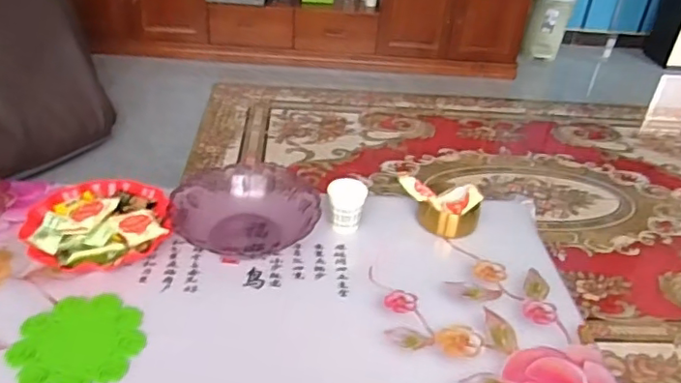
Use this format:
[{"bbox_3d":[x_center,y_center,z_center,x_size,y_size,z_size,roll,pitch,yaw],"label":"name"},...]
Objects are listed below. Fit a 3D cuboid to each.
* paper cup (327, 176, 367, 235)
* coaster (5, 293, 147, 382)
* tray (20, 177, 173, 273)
[{"bbox_3d":[0.010,0.026,1.033,0.070,0.078,0.063,8,37,3],"label":"paper cup"},{"bbox_3d":[-0.364,0.209,0.800,0.168,0.010,0.165,-19,41,-38],"label":"coaster"},{"bbox_3d":[-0.408,0.044,0.968,0.219,0.051,0.225,27,42,26],"label":"tray"}]

